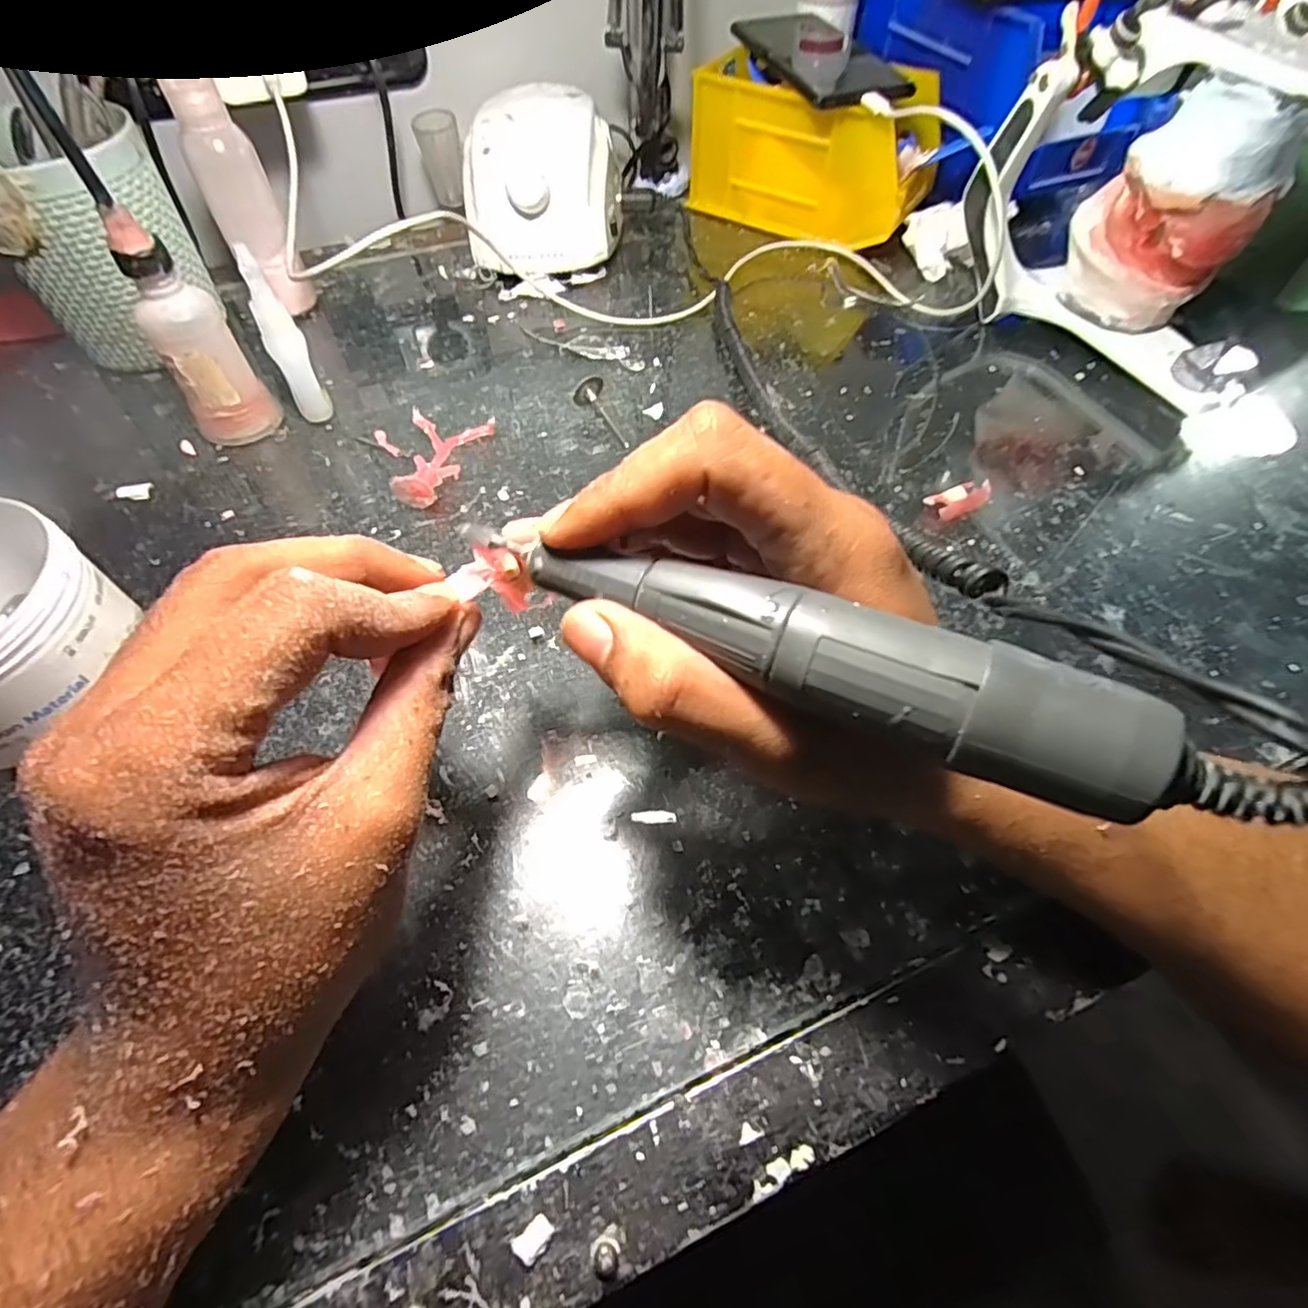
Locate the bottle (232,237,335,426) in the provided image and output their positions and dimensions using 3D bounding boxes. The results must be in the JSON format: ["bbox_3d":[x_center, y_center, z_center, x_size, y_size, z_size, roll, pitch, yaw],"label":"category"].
[{"bbox_3d":[-0.197,-0.166,0.340,0.018,0.086,0.017,-21,60,-14],"label":"bottle"}]

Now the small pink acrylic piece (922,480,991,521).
[{"bbox_3d":[0.161,-0.080,0.333,0.040,0.013,0.013,-20,59,-13],"label":"small pink acrylic piece"}]

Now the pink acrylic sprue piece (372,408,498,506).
[{"bbox_3d":[-0.115,-0.109,0.346,0.063,0.017,0.067,-17,59,-11],"label":"pink acrylic sprue piece"}]

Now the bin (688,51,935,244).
[{"bbox_3d":[0.123,-0.385,0.487,0.166,0.088,0.098,30,61,17],"label":"bin"}]

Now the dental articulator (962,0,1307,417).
[{"bbox_3d":[0.284,-0.254,0.365,0.183,0.153,0.102,39,64,22],"label":"dental articulator"}]

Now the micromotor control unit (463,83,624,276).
[{"bbox_3d":[-0.077,-0.334,0.456,0.107,0.080,0.124,-4,57,-3],"label":"micromotor control unit"}]

